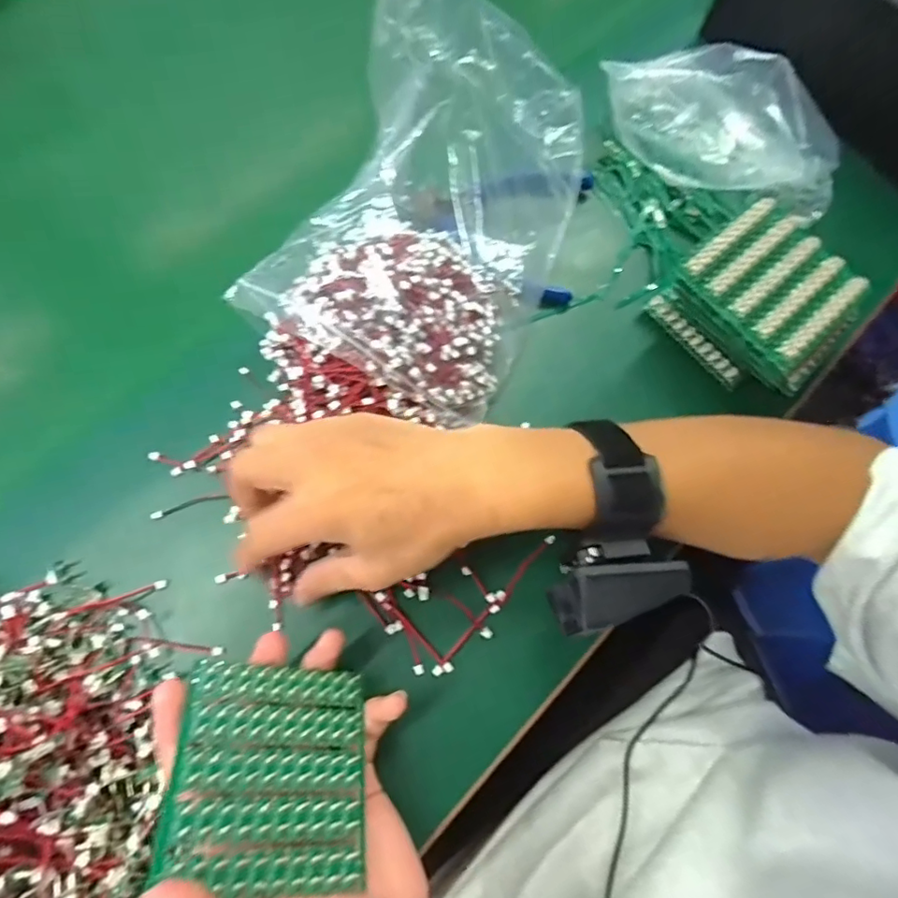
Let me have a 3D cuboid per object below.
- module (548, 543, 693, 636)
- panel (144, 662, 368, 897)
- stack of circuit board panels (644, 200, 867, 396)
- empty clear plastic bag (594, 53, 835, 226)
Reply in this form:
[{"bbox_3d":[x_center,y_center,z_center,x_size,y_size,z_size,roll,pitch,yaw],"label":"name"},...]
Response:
[{"bbox_3d":[0.085,0.065,0.270,0.076,0.020,0.036,-5,71,-24],"label":"module"},{"bbox_3d":[-0.075,0.138,0.239,0.078,0.004,0.083,17,42,-26],"label":"panel"},{"bbox_3d":[0.196,-0.091,0.349,0.085,0.059,0.102,-43,78,-14],"label":"stack of circuit board panels"},{"bbox_3d":[0.196,-0.224,0.387,0.172,0.058,0.080,24,73,6],"label":"empty clear plastic bag"}]

